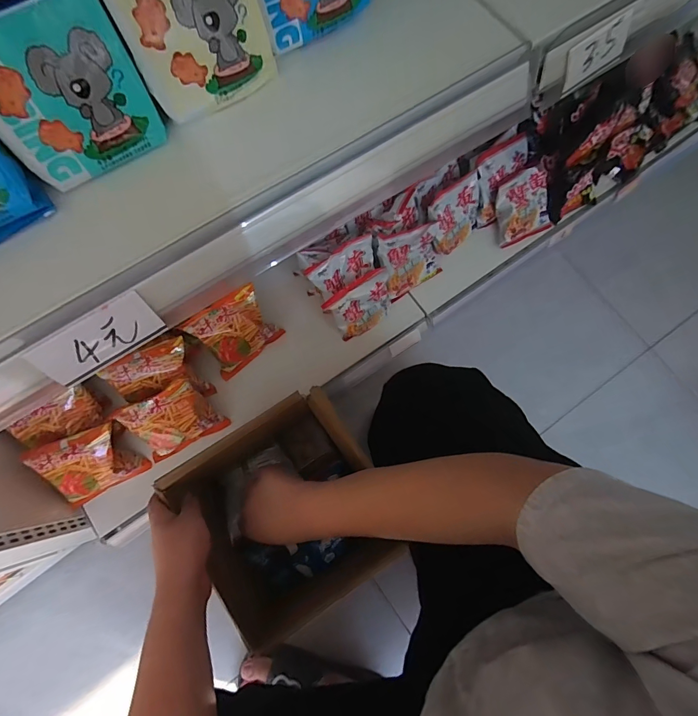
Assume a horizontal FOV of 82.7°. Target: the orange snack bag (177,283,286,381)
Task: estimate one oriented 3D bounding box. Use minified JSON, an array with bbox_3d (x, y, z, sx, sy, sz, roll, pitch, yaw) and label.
[{"bbox_3d":[-0.202,-0.044,0.715,0.136,0.135,0.059,-27,43,-1],"label":"orange snack bag"}]

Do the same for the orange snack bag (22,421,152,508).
[{"bbox_3d":[-0.428,0.171,0.651,0.137,0.133,0.048,-24,36,-8],"label":"orange snack bag"}]

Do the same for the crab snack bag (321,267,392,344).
[{"bbox_3d":[0.022,-0.097,0.718,0.117,0.113,0.040,-29,52,0],"label":"crab snack bag"}]

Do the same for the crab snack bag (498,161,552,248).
[{"bbox_3d":[0.350,-0.305,0.795,0.122,0.134,0.035,-30,36,-11],"label":"crab snack bag"}]

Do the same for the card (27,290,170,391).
[{"bbox_3d":[-0.164,-0.011,0.262,0.075,0.037,0.004,-33,49,-9],"label":"card"}]

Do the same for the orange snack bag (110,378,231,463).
[{"bbox_3d":[-0.297,0.103,0.671,0.137,0.129,0.045,-27,41,-7],"label":"orange snack bag"}]

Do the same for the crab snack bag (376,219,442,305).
[{"bbox_3d":[0.119,-0.191,0.742,0.135,0.114,0.051,-25,43,-13],"label":"crab snack bag"}]

